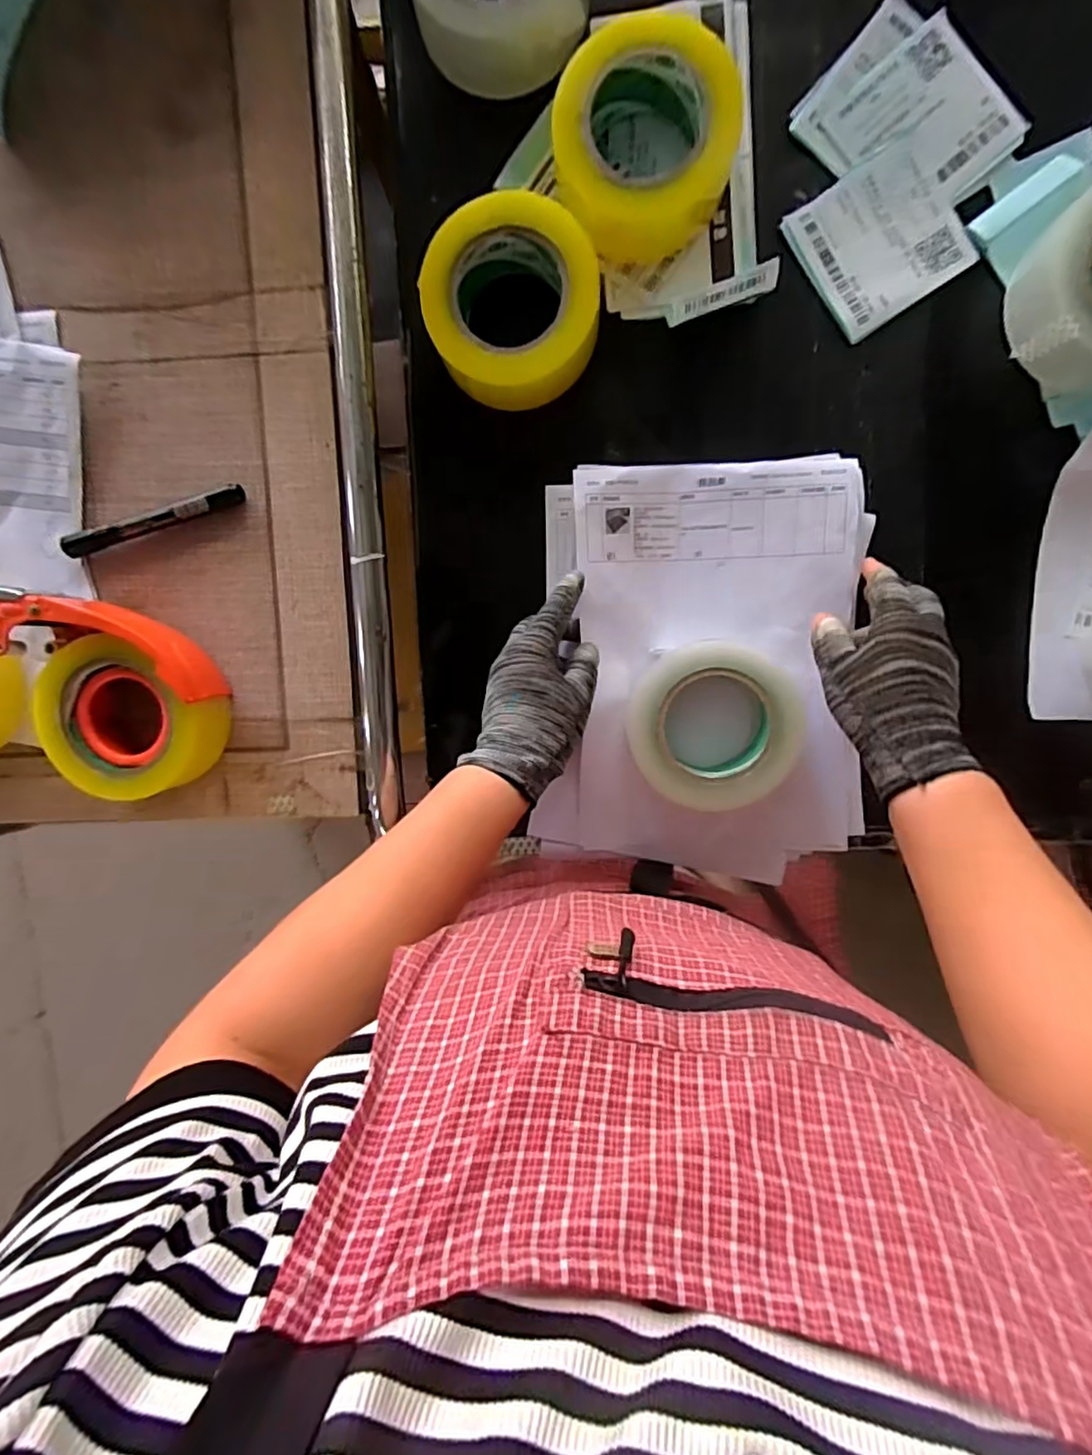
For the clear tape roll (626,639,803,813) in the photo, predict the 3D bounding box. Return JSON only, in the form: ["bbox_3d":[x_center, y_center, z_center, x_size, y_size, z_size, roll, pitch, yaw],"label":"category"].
[{"bbox_3d":[0.123,-0.002,0.461,0.122,0.043,0.117,0,93,3],"label":"clear tape roll"}]

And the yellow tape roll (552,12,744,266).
[{"bbox_3d":[0.066,-0.402,0.425,0.115,0.057,0.113,0,93,3],"label":"yellow tape roll"}]

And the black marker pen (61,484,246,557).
[{"bbox_3d":[-0.288,-0.153,0.453,0.137,0.015,0.016,-16,92,4],"label":"black marker pen"}]

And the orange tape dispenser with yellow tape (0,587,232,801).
[{"bbox_3d":[-0.313,-0.021,0.443,0.147,0.069,0.126,21,94,2],"label":"orange tape dispenser with yellow tape"}]

